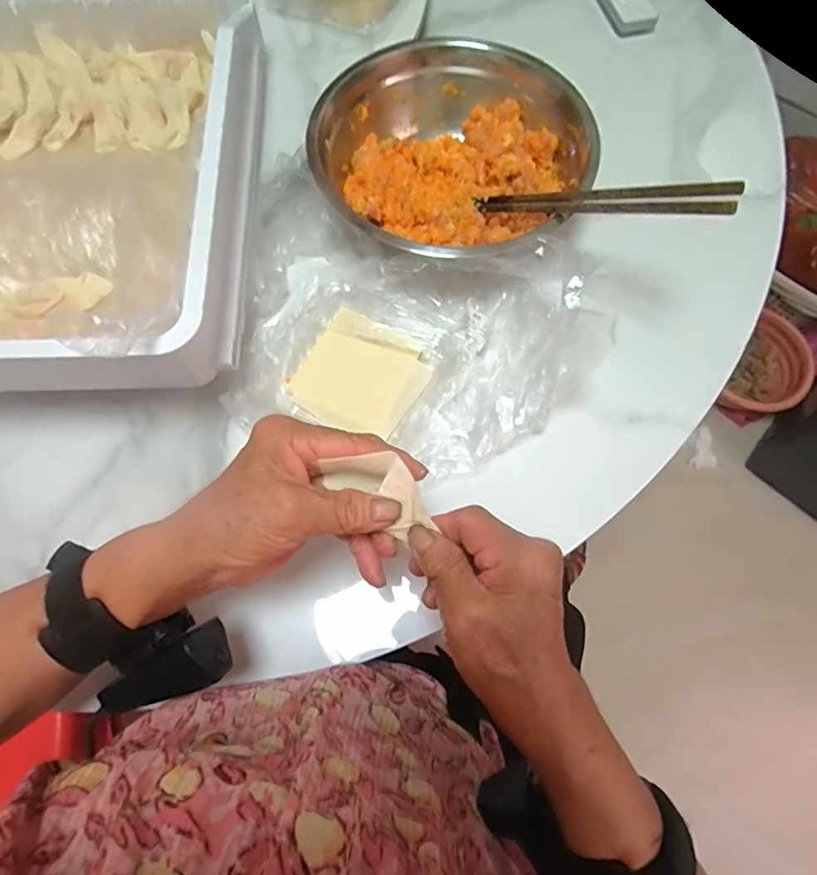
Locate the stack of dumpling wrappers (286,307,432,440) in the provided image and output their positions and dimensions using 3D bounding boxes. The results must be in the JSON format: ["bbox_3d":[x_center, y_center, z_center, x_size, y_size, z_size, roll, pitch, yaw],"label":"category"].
[{"bbox_3d":[-0.038,-0.050,0.419,0.093,0.012,0.091,33,73,10],"label":"stack of dumpling wrappers"}]

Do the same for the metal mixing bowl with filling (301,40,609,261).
[{"bbox_3d":[0.031,-0.237,0.451,0.209,0.068,0.205,0,71,-1],"label":"metal mixing bowl with filling"}]

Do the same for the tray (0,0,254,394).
[{"bbox_3d":[-0.276,-0.208,0.397,0.298,0.070,0.363,-1,71,-1],"label":"tray"}]

